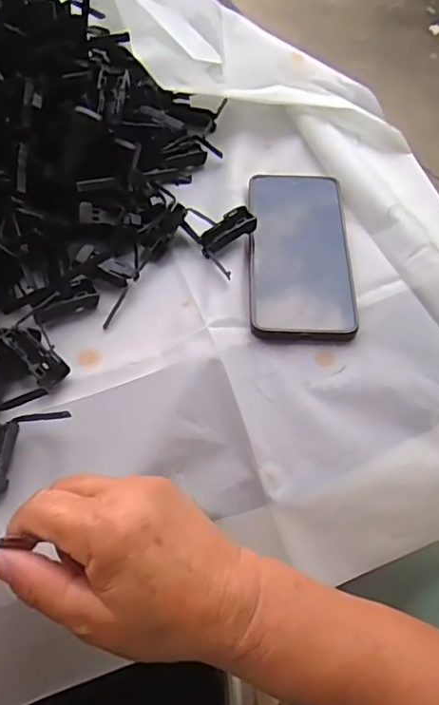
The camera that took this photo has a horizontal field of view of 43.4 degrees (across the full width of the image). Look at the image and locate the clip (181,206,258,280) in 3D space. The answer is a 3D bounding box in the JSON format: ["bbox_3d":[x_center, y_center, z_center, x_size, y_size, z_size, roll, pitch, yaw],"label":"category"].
[{"bbox_3d":[0.007,-0.092,0.432,0.047,0.021,0.070,-25,63,-21],"label":"clip"}]

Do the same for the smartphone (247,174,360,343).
[{"bbox_3d":[0.064,-0.081,0.434,0.080,0.012,0.161,4,57,-4],"label":"smartphone"}]

